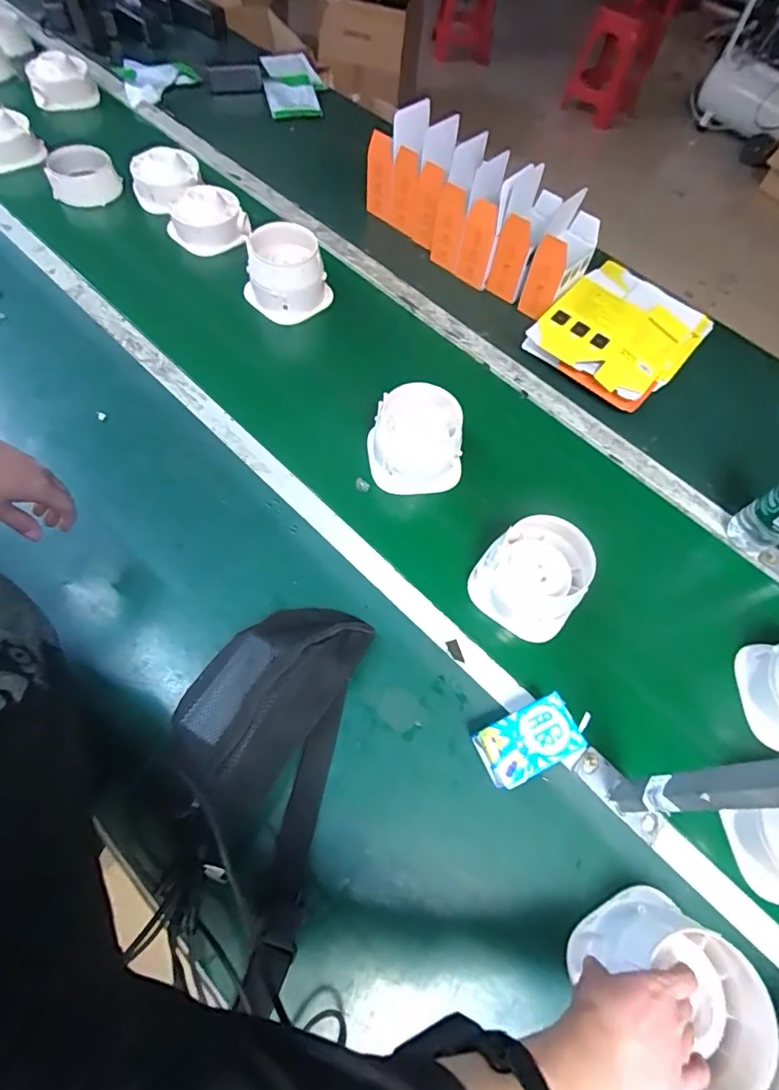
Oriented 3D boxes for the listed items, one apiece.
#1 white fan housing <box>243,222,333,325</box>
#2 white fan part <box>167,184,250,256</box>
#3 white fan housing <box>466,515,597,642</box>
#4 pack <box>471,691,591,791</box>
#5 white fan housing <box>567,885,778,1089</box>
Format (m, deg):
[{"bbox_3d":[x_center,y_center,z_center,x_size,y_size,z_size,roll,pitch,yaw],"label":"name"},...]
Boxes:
[{"bbox_3d":[-0.183,-0.485,0.889,0.142,0.090,0.148,-8,63,-10],"label":"white fan housing"},{"bbox_3d":[-0.341,-0.605,0.947,0.143,0.077,0.107,-11,63,-12],"label":"white fan part"},{"bbox_3d":[0.187,0.039,0.663,0.129,0.090,0.130,34,63,12],"label":"white fan housing"},{"bbox_3d":[0.164,0.223,0.581,0.122,0.045,0.075,-20,66,-15],"label":"pack"},{"bbox_3d":[0.262,0.398,0.464,0.116,0.097,0.135,-37,70,-19],"label":"white fan housing"}]

